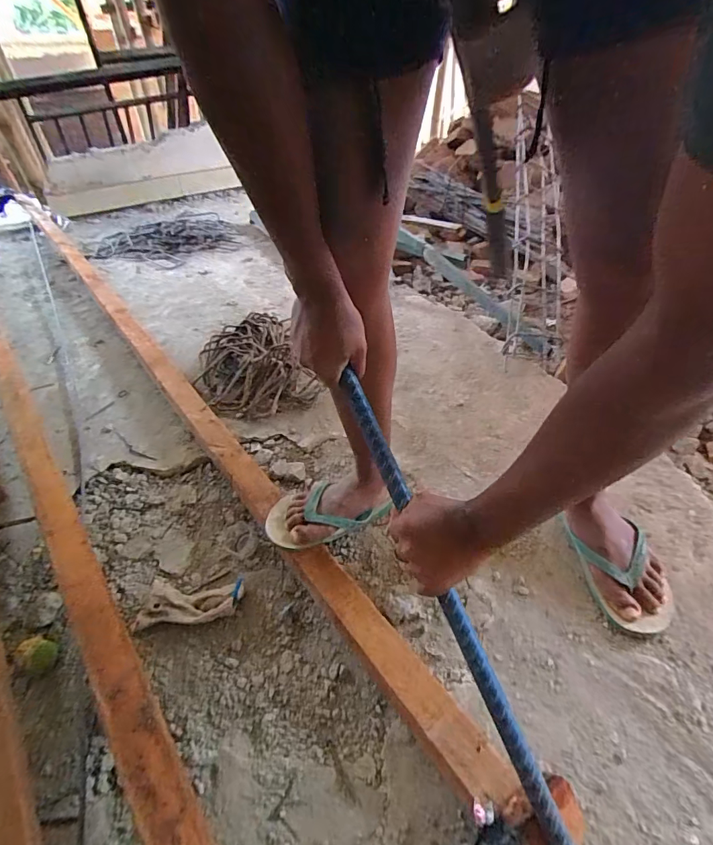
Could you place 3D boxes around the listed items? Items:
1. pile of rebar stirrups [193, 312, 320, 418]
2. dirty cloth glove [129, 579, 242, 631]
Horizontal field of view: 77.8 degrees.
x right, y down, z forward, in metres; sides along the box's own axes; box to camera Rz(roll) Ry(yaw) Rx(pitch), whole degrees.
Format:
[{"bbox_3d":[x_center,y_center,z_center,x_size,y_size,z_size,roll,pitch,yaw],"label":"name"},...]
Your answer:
[{"bbox_3d":[-0.278,-0.145,1.152,0.266,0.102,0.378,-20,43,-15],"label":"pile of rebar stirrups"},{"bbox_3d":[-0.275,0.296,0.728,0.172,0.036,0.078,-5,41,1],"label":"dirty cloth glove"}]

